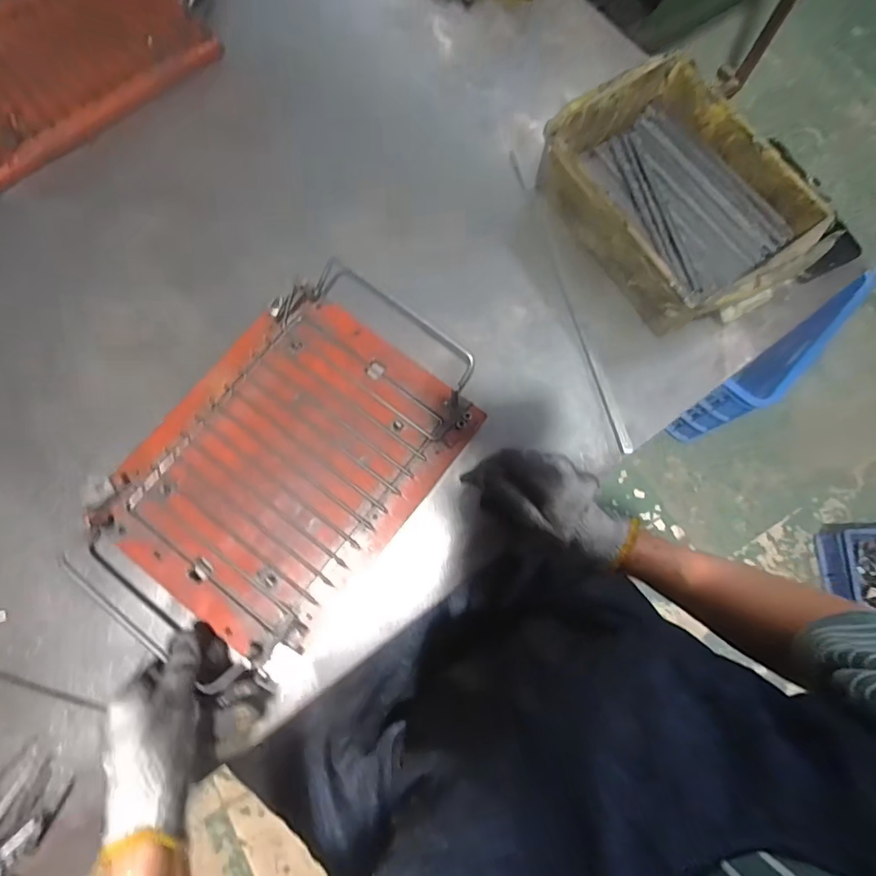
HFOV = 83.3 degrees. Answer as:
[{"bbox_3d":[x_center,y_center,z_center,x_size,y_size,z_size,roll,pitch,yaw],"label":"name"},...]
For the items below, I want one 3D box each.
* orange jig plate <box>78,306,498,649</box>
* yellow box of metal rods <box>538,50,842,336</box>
[{"bbox_3d":[-0.138,0.023,0.461,0.227,0.016,0.303,38,78,8],"label":"orange jig plate"},{"bbox_3d":[0.237,-0.240,0.503,0.179,0.079,0.251,-31,78,-8],"label":"yellow box of metal rods"}]

